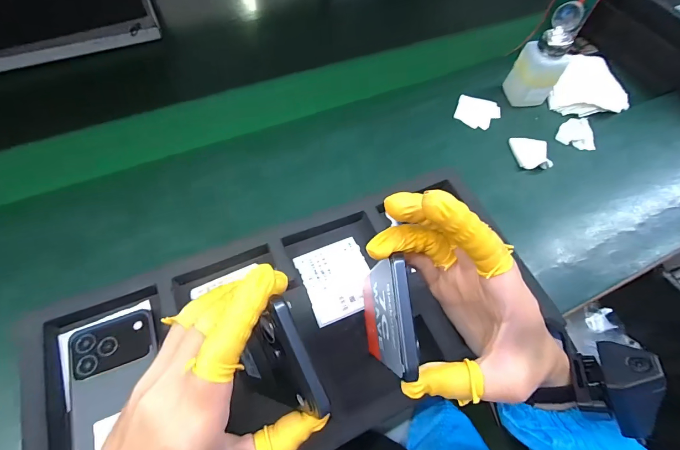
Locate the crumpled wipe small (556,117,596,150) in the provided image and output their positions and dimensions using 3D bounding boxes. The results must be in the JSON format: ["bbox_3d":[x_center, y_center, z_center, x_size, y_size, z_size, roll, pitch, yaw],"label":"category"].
[{"bbox_3d":[0.357,-0.139,0.510,0.052,0.017,0.044,21,62,9],"label":"crumpled wipe small"}]

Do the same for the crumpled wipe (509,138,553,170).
[{"bbox_3d":[0.277,-0.106,0.492,0.048,0.014,0.058,-3,61,-4],"label":"crumpled wipe"}]

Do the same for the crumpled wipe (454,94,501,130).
[{"bbox_3d":[0.214,-0.174,0.528,0.064,0.005,0.064,19,62,8],"label":"crumpled wipe"}]

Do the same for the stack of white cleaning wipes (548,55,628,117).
[{"bbox_3d":[0.405,-0.217,0.545,0.106,0.034,0.107,28,64,13],"label":"stack of white cleaning wipes"}]

